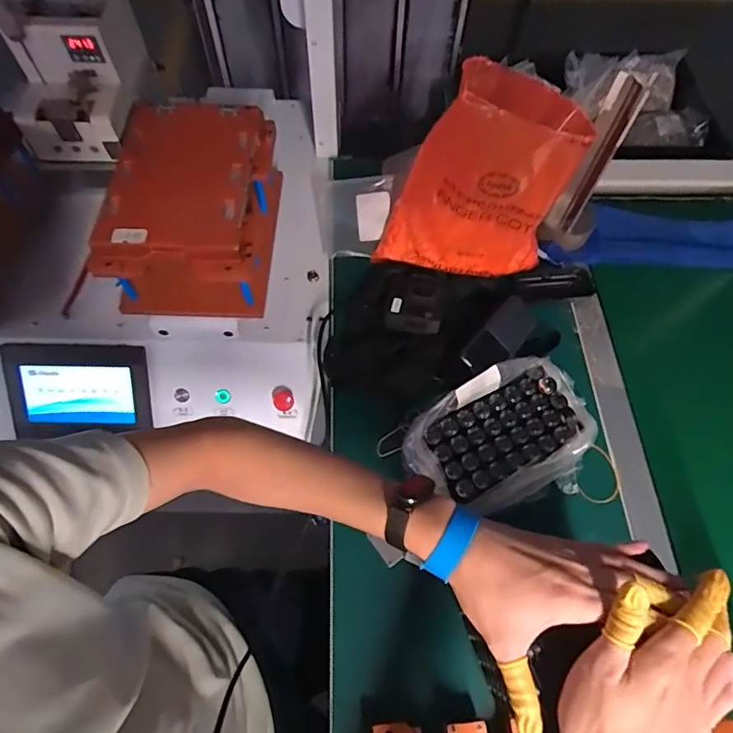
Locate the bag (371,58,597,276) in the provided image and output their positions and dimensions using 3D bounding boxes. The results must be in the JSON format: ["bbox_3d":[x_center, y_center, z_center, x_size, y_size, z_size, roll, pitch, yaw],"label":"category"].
[{"bbox_3d":[0.145,-0.256,0.663,0.221,0.237,0.157,15,63,7],"label":"bag"}]

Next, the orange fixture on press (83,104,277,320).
[{"bbox_3d":[-0.232,-0.215,0.675,0.194,0.141,0.255,1,62,-1],"label":"orange fixture on press"}]

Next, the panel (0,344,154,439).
[{"bbox_3d":[-0.415,0.033,0.713,0.192,0.129,0.011,0,16,-7],"label":"panel"}]

